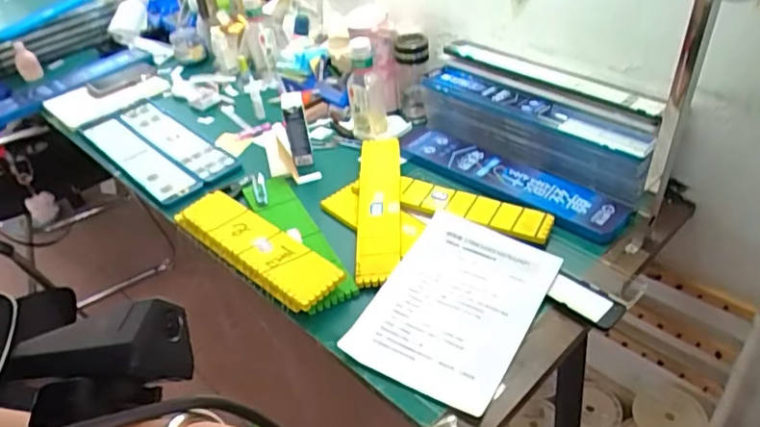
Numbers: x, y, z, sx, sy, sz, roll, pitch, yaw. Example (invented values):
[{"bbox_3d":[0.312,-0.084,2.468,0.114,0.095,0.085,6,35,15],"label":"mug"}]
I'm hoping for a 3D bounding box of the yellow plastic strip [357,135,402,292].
[{"bbox_3d":[-0.001,-0.021,0.970,0.072,0.016,0.354,-4,40,4],"label":"yellow plastic strip"}]

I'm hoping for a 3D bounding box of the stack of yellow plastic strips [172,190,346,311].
[{"bbox_3d":[-0.201,0.048,0.910,0.087,0.030,0.347,-37,43,-29],"label":"stack of yellow plastic strips"}]

